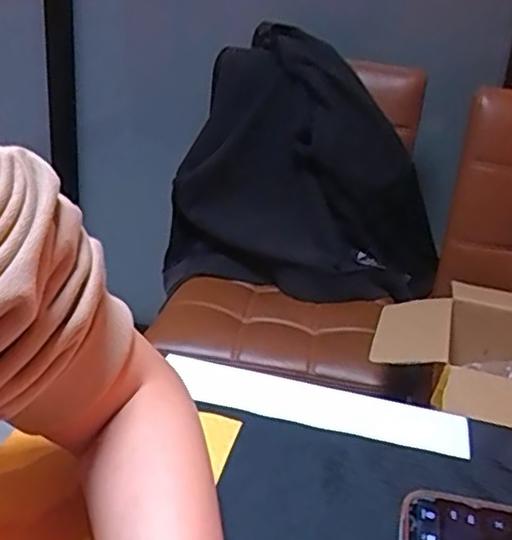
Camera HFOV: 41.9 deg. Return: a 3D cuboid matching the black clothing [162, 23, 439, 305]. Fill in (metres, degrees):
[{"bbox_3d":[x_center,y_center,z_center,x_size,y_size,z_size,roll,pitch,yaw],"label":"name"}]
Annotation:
[{"bbox_3d":[0.095,-0.189,1.283,0.494,0.441,0.232,14,26,19],"label":"black clothing"}]

